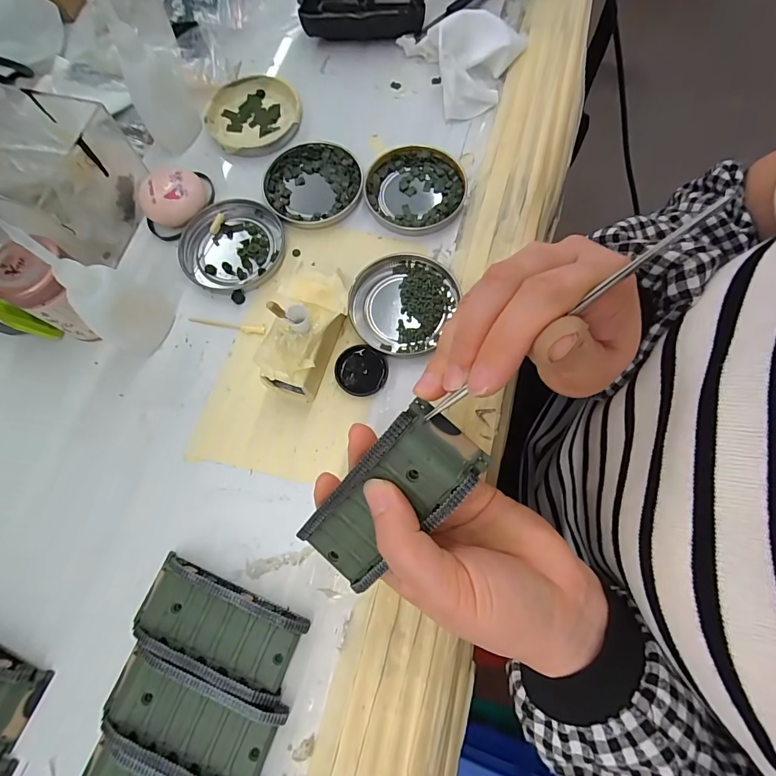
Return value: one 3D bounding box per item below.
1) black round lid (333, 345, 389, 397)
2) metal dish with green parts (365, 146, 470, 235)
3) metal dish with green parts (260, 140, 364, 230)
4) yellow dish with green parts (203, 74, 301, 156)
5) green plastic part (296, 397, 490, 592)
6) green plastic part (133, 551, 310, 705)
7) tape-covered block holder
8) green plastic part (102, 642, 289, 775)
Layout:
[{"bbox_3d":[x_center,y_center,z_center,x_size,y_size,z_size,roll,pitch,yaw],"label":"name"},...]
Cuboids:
[{"bbox_3d":[-0.018,-0.012,0.284,0.035,0.006,0.034,-1,73,2],"label":"black round lid"},{"bbox_3d":[0.021,-0.157,0.324,0.076,0.007,0.076,-1,73,2],"label":"metal dish with green parts"},{"bbox_3d":[-0.060,-0.163,0.330,0.078,0.008,0.075,-1,73,2],"label":"metal dish with green parts"},{"bbox_3d":[-0.115,-0.234,0.351,0.078,0.009,0.076,-1,73,2],"label":"yellow dish with green parts"},{"bbox_3d":[-0.002,0.053,0.189,0.042,0.021,0.095,45,112,13],"label":"green plastic part"},{"bbox_3d":[-0.098,0.136,0.237,0.095,0.020,0.044,22,75,8],"label":"green plastic part"},{"bbox_3d":[-0.055,-0.035,0.272,0.047,0.046,0.084,13,74,6],"label":"tape-covered block holder"},{"bbox_3d":[-0.107,0.179,0.224,0.094,0.019,0.044,21,75,8],"label":"green plastic part"}]

